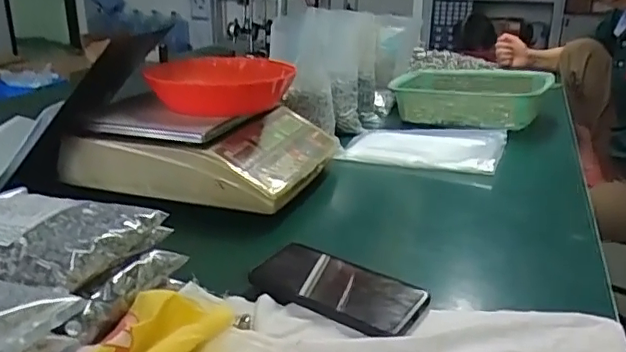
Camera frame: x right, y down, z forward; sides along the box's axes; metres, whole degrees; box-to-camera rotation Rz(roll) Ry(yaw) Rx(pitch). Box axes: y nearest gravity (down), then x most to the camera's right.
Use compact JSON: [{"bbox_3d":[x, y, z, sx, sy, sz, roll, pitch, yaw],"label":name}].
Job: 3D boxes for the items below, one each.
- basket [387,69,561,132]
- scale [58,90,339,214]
[{"bbox_3d":[0.315,-0.162,1.143,0.295,0.093,0.180,8,22,17],"label":"basket"},{"bbox_3d":[-0.158,-0.053,0.841,0.321,0.095,0.321,9,22,19],"label":"scale"}]

